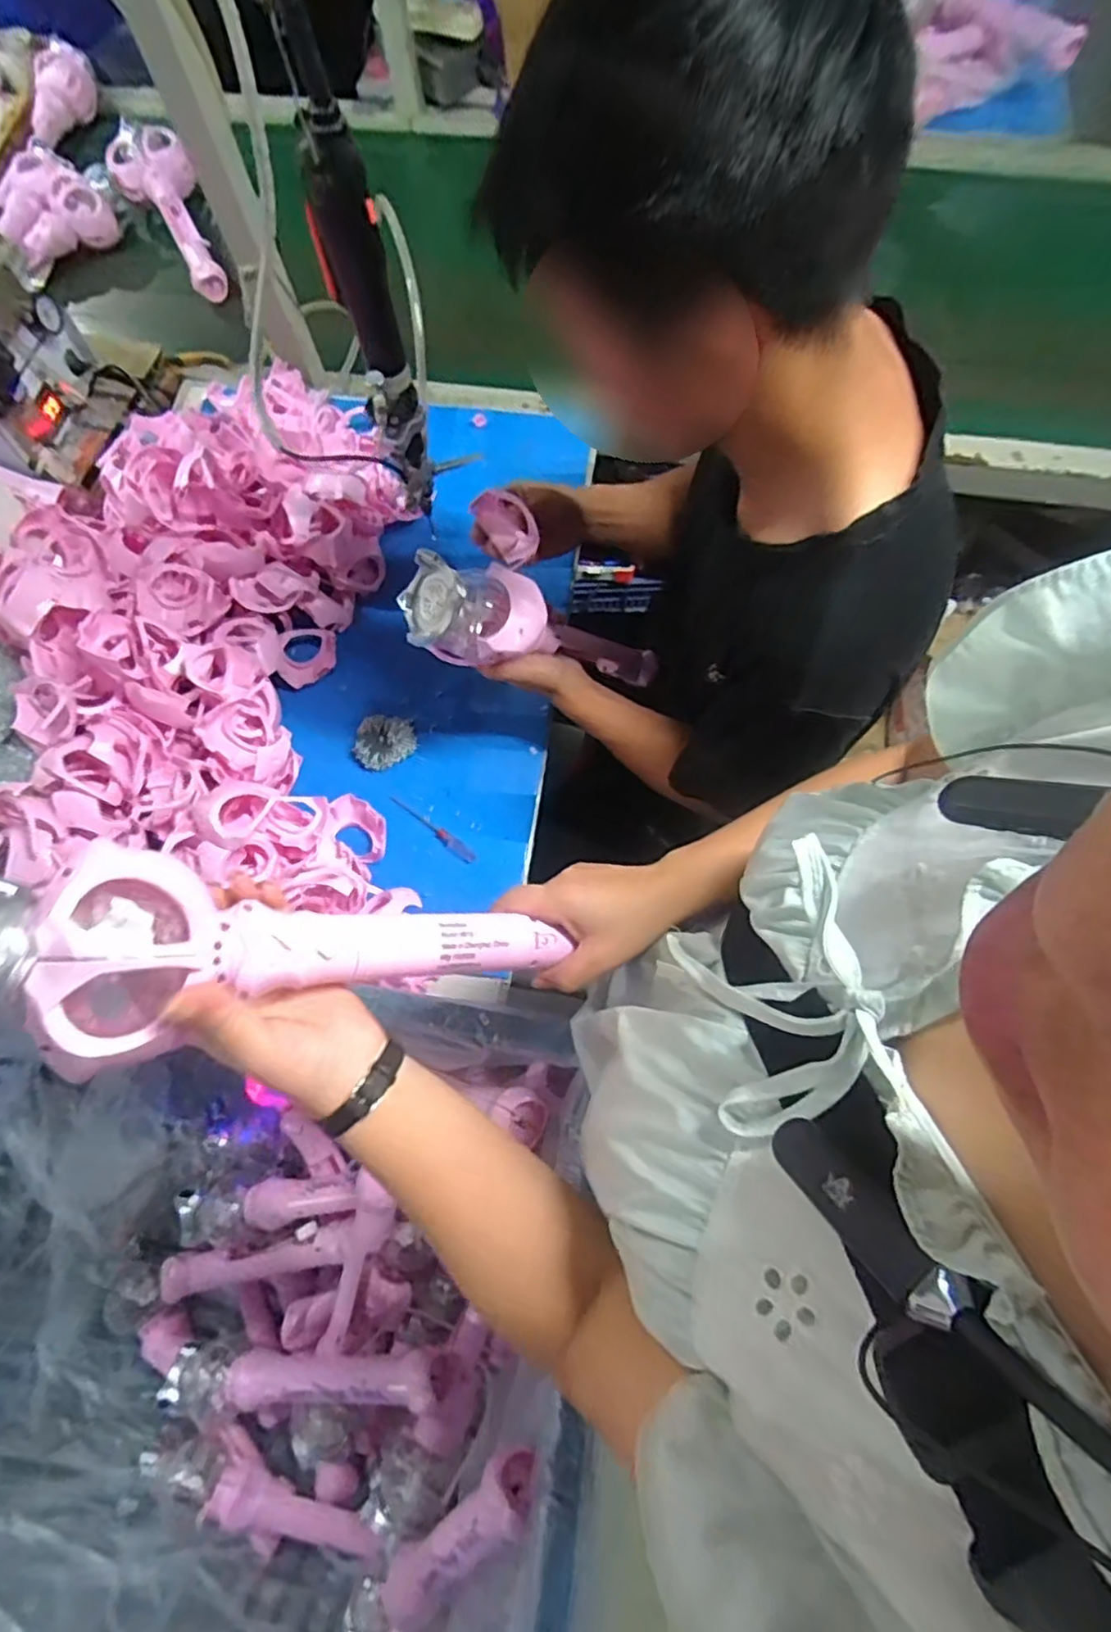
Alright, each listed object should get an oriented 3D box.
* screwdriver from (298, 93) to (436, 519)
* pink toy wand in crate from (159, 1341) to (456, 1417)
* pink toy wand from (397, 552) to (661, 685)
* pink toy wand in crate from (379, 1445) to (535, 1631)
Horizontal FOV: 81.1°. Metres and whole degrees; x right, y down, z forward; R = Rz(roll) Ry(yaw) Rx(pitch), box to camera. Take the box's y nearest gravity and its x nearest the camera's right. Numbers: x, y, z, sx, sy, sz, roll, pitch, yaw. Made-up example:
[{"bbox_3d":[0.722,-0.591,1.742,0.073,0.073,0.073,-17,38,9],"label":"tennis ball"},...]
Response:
[{"bbox_3d":[-0.137,-0.362,0.527,0.041,0.306,0.046,-17,72,-4],"label":"screwdriver"},{"bbox_3d":[-0.276,0.604,0.693,0.376,0.050,0.056,-16,70,19],"label":"pink toy wand in crate"},{"bbox_3d":[0.003,-0.179,0.676,0.104,0.339,0.089,-35,69,32],"label":"pink toy wand"},{"bbox_3d":[-0.089,0.612,0.542,0.043,0.052,0.286,34,113,12],"label":"pink toy wand in crate"}]

